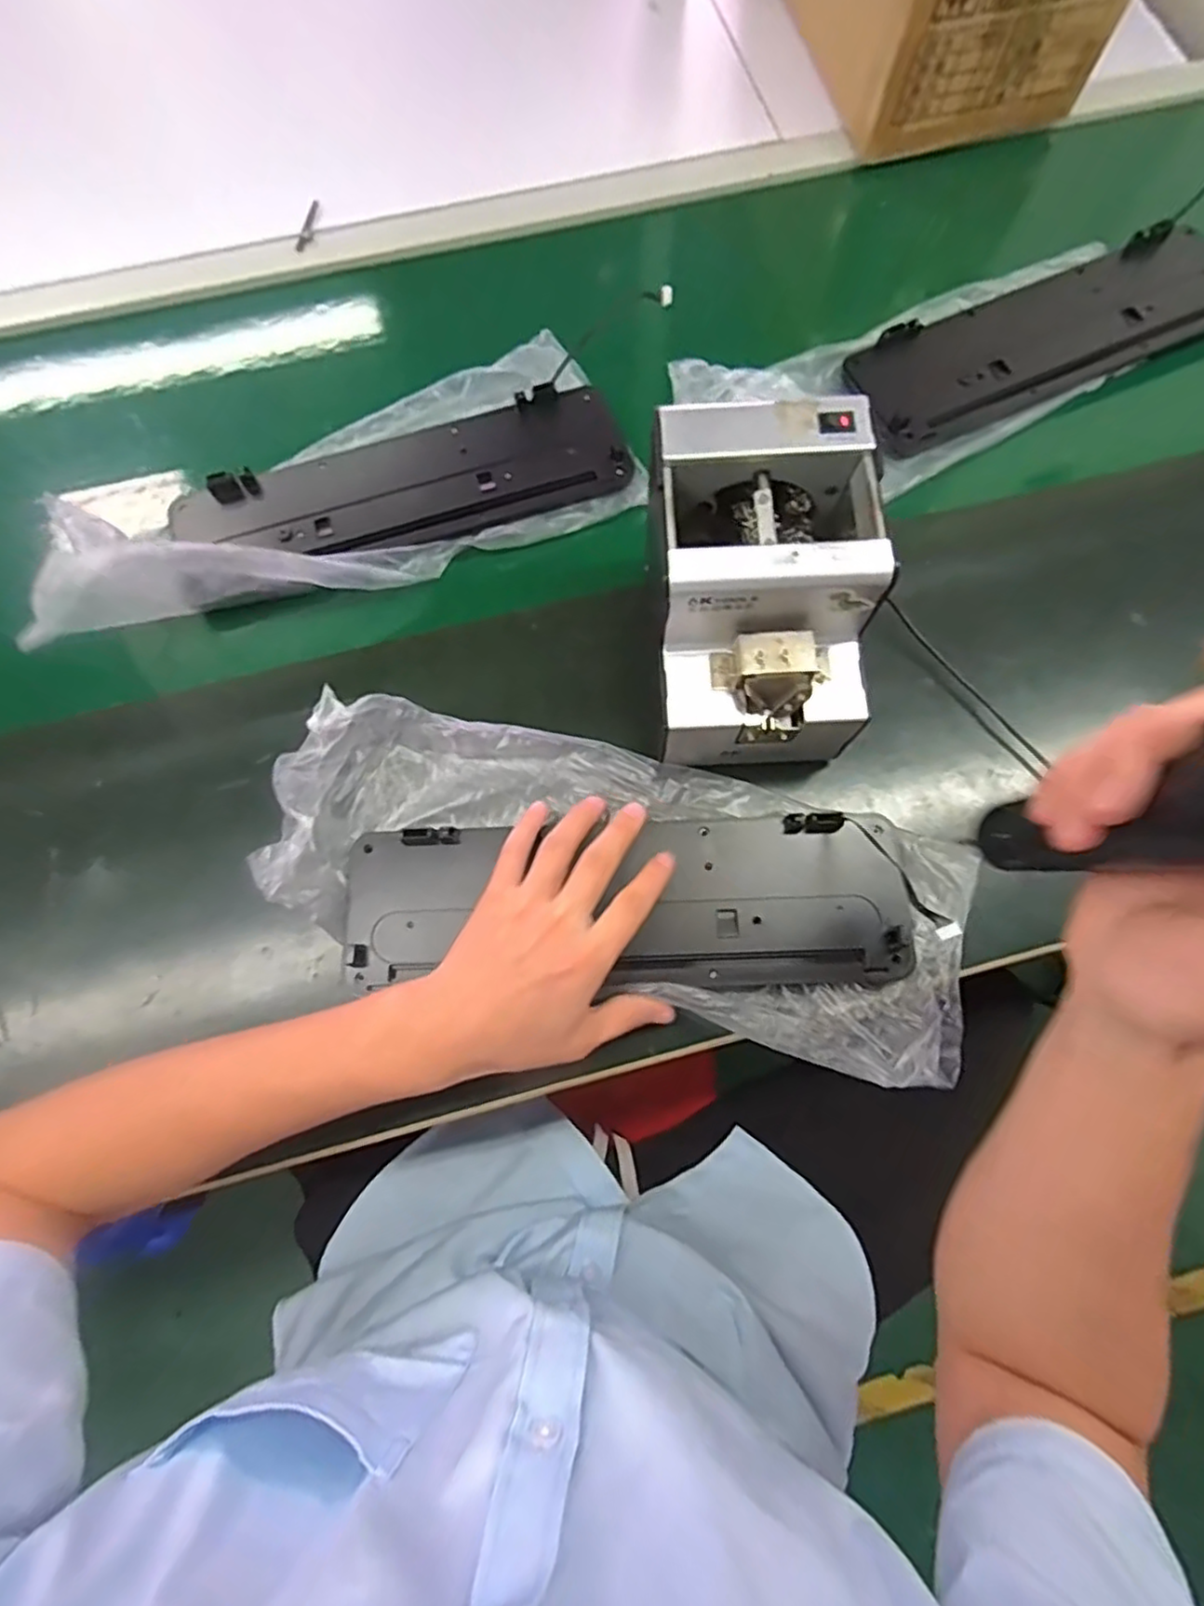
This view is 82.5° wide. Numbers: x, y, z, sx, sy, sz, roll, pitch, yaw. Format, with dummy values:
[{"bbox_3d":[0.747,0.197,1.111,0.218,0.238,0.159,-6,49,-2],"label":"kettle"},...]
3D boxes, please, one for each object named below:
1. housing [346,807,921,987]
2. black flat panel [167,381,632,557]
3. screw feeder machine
[{"bbox_3d":[0.017,0.061,0.452,0.361,0.021,0.108,1,77,1],"label":"housing"},{"bbox_3d":[-0.159,-0.254,0.555,0.352,0.018,0.116,-16,77,-3],"label":"black flat panel"},{"bbox_3d":[0.096,-0.130,0.443,0.128,0.138,0.184,-5,77,-1],"label":"screw feeder machine"}]

